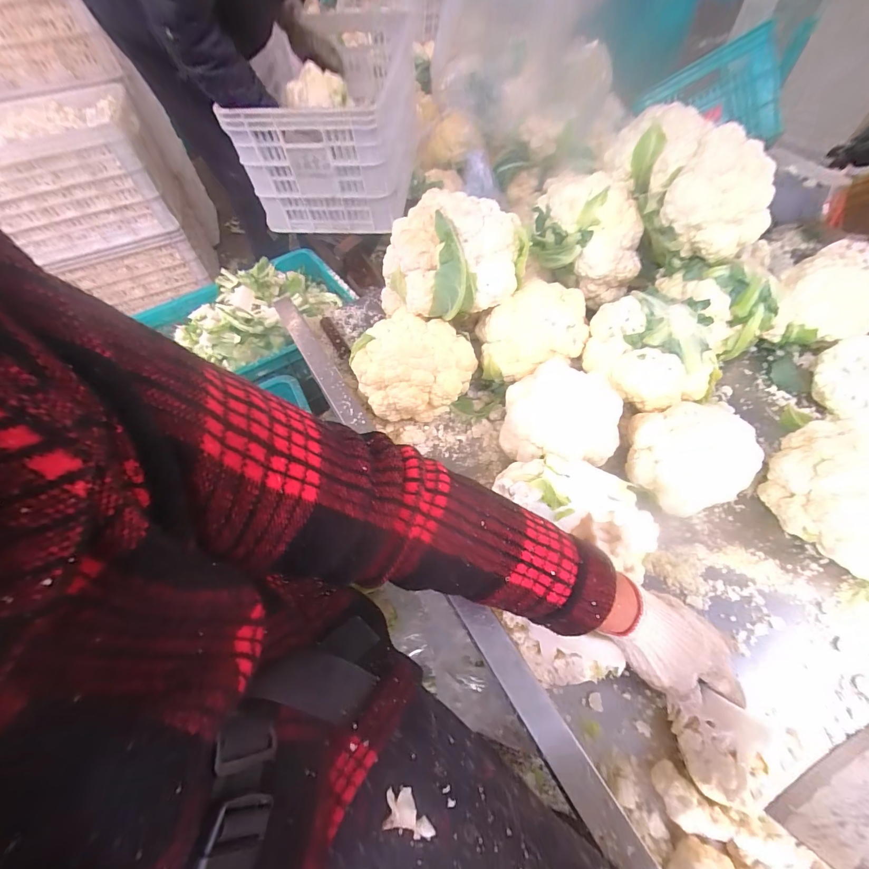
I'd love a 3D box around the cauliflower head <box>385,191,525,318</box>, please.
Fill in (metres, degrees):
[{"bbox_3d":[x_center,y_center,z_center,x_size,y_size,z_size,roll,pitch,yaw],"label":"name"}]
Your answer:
[{"bbox_3d":[0.025,-0.233,0.512,0.187,0.117,0.129,11,60,10],"label":"cauliflower head"}]

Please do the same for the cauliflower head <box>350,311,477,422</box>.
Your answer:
[{"bbox_3d":[-0.028,-0.096,0.542,0.172,0.098,0.127,-8,58,-2],"label":"cauliflower head"}]

